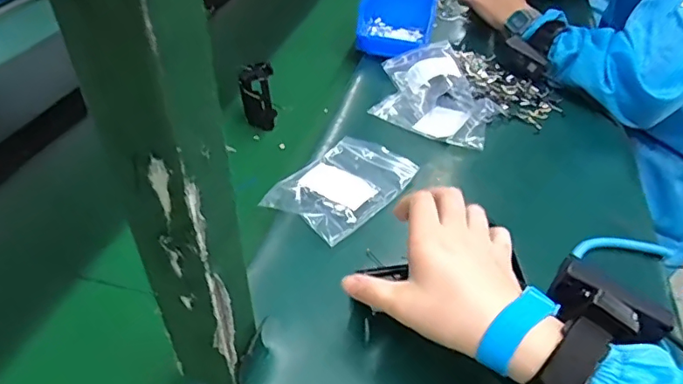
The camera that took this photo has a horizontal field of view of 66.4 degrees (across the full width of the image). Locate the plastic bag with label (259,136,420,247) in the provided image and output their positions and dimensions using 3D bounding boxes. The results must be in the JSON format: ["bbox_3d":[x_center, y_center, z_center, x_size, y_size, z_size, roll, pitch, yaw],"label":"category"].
[{"bbox_3d":[0.002,-0.012,0.532,0.098,0.013,0.152,26,44,24],"label":"plastic bag with label"}]

